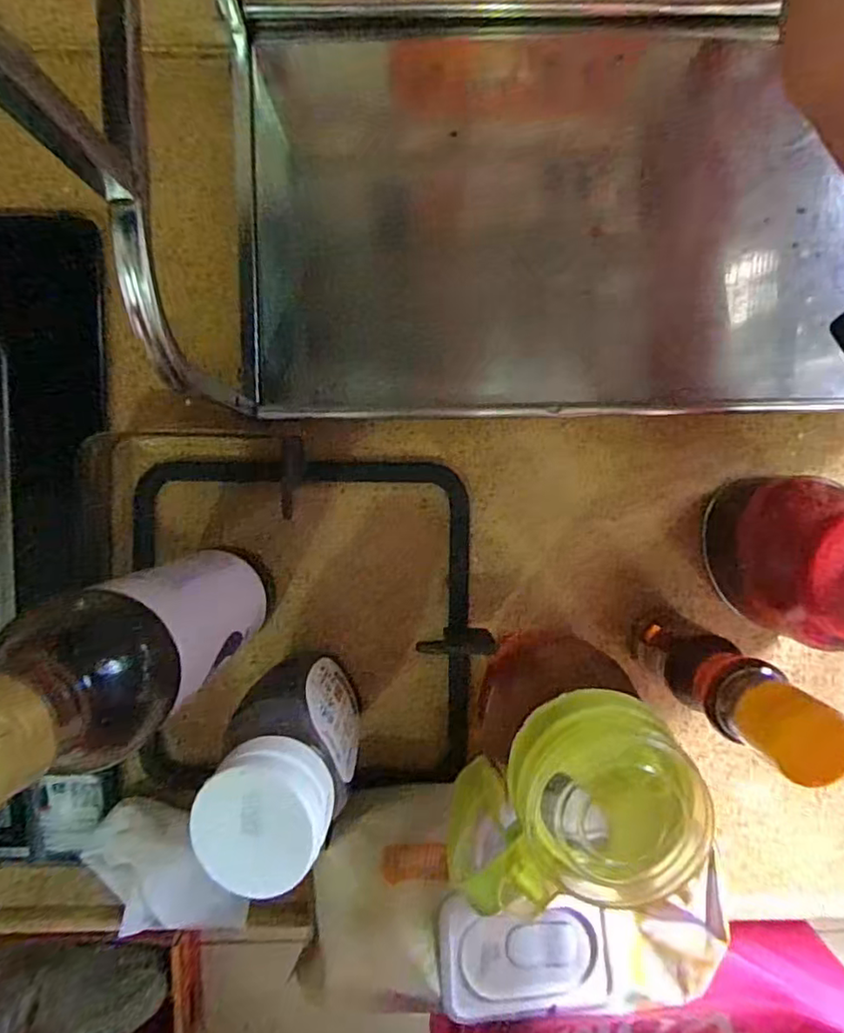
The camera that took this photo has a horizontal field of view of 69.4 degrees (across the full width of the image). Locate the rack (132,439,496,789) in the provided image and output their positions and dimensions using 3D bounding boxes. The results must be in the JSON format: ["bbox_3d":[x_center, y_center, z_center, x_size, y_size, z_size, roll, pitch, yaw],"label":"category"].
[{"bbox_3d":[-0.068,0.065,0.384,0.216,0.013,0.218,-2,93,0],"label":"rack"}]

